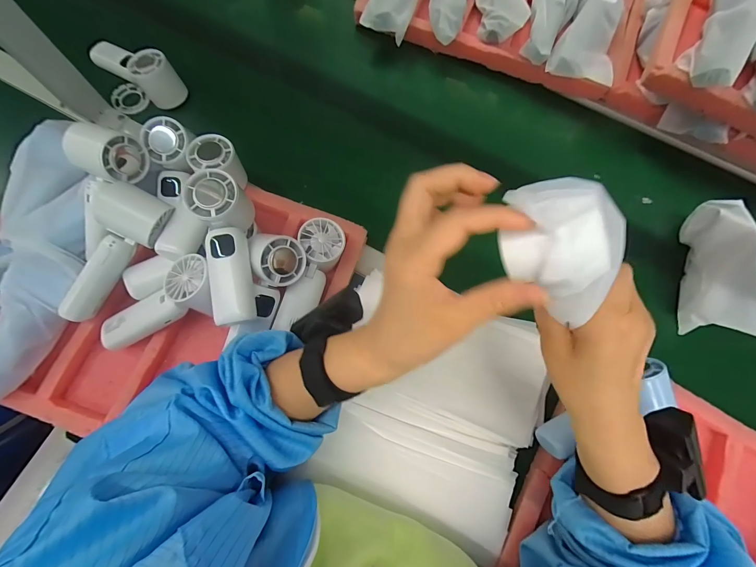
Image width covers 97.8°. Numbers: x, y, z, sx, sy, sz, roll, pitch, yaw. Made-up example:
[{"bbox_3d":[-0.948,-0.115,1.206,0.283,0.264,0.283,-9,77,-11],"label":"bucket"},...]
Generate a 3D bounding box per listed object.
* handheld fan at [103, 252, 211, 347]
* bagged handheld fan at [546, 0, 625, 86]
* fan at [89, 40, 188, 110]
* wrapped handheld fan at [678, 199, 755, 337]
[{"bbox_3d":[-0.240,0.024,0.367,0.154,0.040,0.057,-31,75,15],"label":"handheld fan"},{"bbox_3d":[0.351,-0.419,0.524,0.094,0.032,0.242,23,74,6],"label":"bagged handheld fan"},{"bbox_3d":[-0.371,-0.329,0.497,0.151,0.064,0.048,31,75,8],"label":"fan"},{"bbox_3d":[0.457,-0.026,0.451,0.060,0.068,0.194,20,74,5],"label":"wrapped handheld fan"}]

